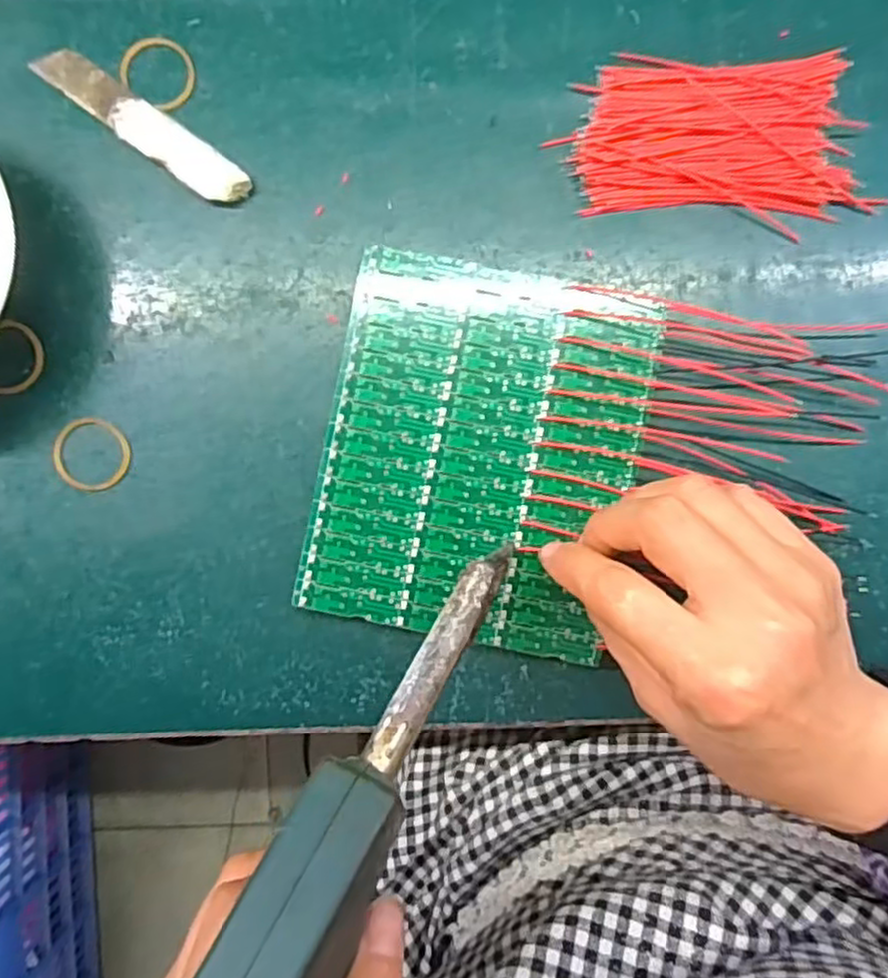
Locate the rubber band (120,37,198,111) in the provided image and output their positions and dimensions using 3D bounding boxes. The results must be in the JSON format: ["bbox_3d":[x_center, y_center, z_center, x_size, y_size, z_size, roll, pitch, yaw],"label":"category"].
[{"bbox_3d":[-0.120,-0.176,0.304,0.034,0.004,0.028,36,92,0],"label":"rubber band"}]

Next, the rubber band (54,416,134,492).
[{"bbox_3d":[-0.149,-0.014,0.304,0.032,0.004,0.031,0,92,1],"label":"rubber band"}]

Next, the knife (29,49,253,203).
[{"bbox_3d":[-0.126,-0.152,0.303,0.101,0.005,0.018,36,92,0],"label":"knife"}]

